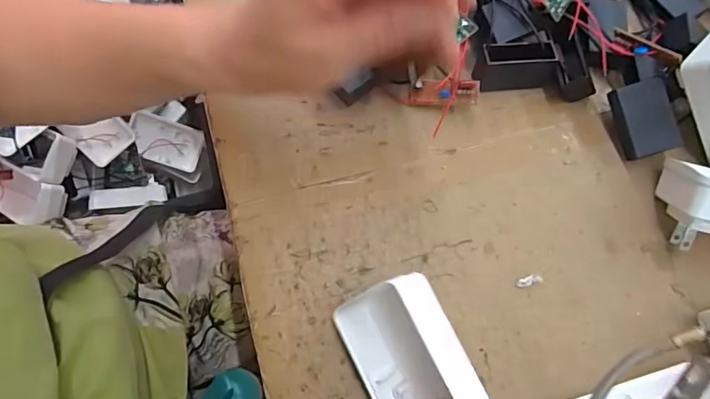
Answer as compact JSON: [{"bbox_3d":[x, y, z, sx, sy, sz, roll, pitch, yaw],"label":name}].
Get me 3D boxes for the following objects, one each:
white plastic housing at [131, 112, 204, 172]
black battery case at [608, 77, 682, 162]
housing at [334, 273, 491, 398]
[{"bbox_3d":[-0.242,-0.072,0.605,0.087,0.020,0.055,20,82,-38],"label":"white plastic housing"},{"bbox_3d":[0.189,-0.052,0.309,0.034,0.011,0.048,-16,93,6],"label":"black battery case"},{"bbox_3d":[0.033,0.087,0.252,0.031,0.057,0.087,-9,67,-47],"label":"housing"}]

